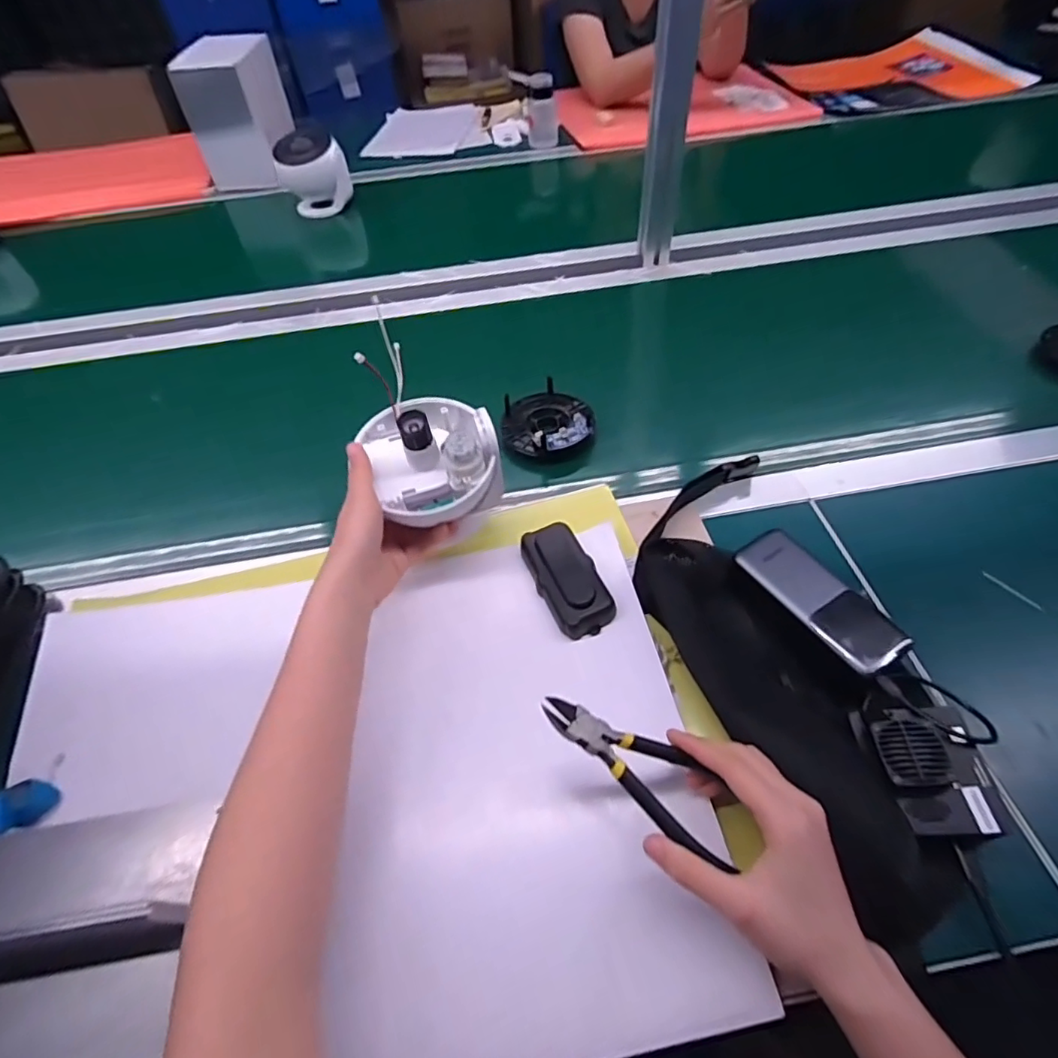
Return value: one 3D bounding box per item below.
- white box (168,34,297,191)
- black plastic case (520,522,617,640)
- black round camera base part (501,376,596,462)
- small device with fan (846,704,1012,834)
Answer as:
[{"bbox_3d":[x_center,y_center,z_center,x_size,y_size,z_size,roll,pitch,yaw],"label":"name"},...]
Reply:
[{"bbox_3d":[-0.562,-0.821,1.104,0.138,0.191,0.237,-5,51,0],"label":"white box"},{"bbox_3d":[0.032,0.040,0.486,0.051,0.021,0.105,-19,54,-12],"label":"black plastic case"},{"bbox_3d":[0.018,-0.118,0.621,0.093,0.030,0.096,-2,51,2],"label":"black round camera base part"},{"bbox_3d":[0.254,0.150,0.356,0.070,0.018,0.076,0,51,4],"label":"small device with fan"}]

